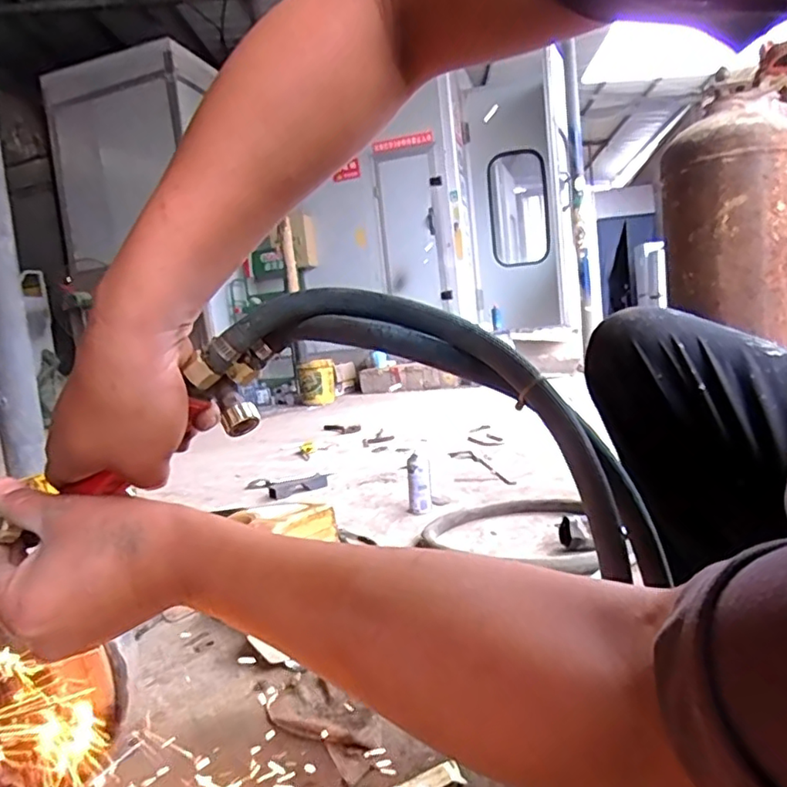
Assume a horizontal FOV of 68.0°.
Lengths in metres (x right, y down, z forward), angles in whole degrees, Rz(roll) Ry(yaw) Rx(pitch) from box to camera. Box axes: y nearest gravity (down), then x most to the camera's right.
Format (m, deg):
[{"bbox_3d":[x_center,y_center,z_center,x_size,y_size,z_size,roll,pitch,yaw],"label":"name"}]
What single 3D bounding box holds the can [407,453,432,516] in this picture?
[{"bbox_3d":[0.074,0.259,1.674,0.068,0.165,0.061,-6,5,3],"label":"can"}]

